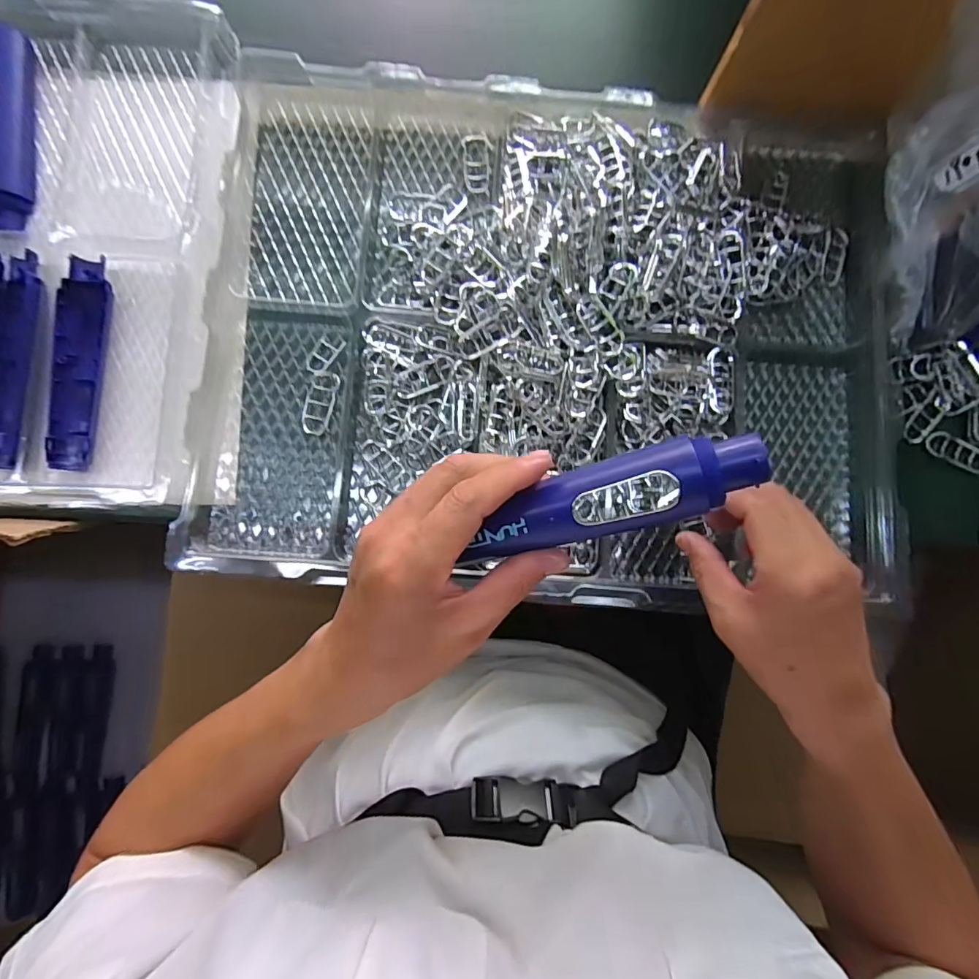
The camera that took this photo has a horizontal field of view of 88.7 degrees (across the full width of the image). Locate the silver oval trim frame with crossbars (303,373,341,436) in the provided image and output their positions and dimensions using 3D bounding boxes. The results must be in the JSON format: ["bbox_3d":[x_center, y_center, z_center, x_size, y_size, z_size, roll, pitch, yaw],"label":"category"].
[{"bbox_3d":[-0.137,-0.070,0.406,0.023,0.004,0.051,13,84,-1],"label":"silver oval trim frame with crossbars"}]

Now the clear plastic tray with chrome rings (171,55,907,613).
[{"bbox_3d":[0.054,-0.135,0.410,0.539,0.045,0.429,2,84,-2],"label":"clear plastic tray with chrome rings"}]

